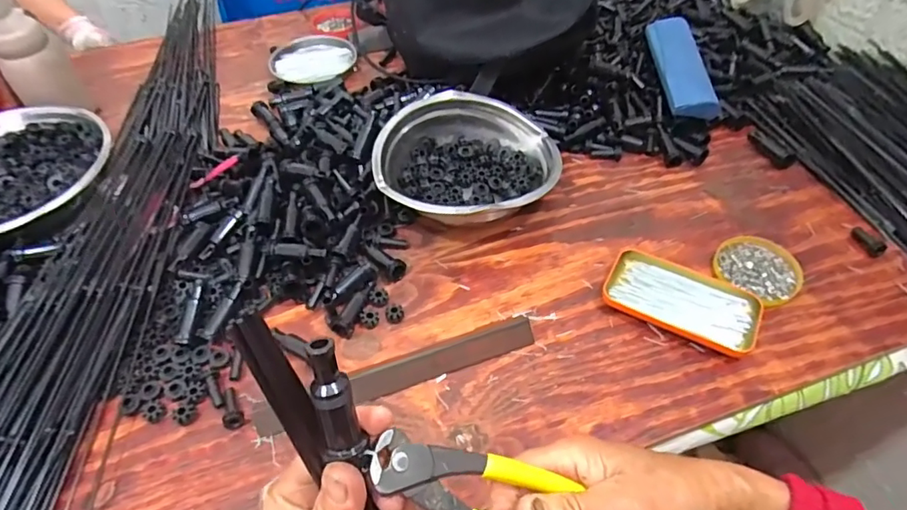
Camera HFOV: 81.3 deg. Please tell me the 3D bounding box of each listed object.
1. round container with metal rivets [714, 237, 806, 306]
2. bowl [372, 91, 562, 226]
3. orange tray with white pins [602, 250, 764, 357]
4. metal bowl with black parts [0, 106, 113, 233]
[{"bbox_3d":[0.322,0.013,0.555,0.081,0.014,0.084,0,55,0],"label":"round container with metal rivets"},{"bbox_3d":[0.017,-0.103,0.617,0.191,0.070,0.198,0,55,0],"label":"bowl"},{"bbox_3d":[0.225,0.044,0.525,0.142,0.019,0.077,25,58,16],"label":"orange tray with white pins"},{"bbox_3d":[-0.521,-0.098,0.620,0.214,0.055,0.197,0,55,0],"label":"metal bowl with black parts"}]

